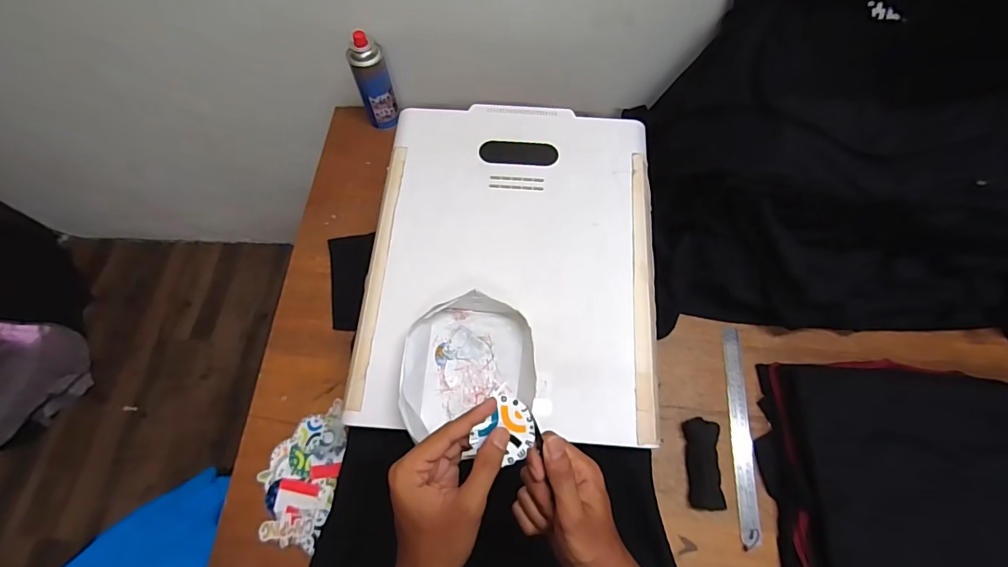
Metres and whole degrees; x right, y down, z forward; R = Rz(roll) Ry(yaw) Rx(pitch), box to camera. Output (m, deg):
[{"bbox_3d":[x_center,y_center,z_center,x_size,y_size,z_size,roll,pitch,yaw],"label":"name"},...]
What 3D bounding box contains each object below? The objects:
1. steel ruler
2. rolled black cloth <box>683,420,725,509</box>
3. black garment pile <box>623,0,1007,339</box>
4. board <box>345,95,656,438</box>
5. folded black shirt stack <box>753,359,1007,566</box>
[{"bbox_3d":[0.372,0.229,0.703,0.032,0.007,0.323,2,67,8],"label":"steel ruler"},{"bbox_3d":[0.303,0.272,0.676,0.046,0.024,0.123,3,68,0],"label":"rolled black cloth"},{"bbox_3d":[0.595,-0.182,0.655,0.639,0.358,0.410,1,68,-1],"label":"black garment pile"},{"bbox_3d":[0.012,-0.051,0.643,0.401,0.025,0.500,5,68,1],"label":"board"},{"bbox_3d":[0.697,0.312,0.625,0.596,0.098,0.363,7,68,2],"label":"folded black shirt stack"}]

